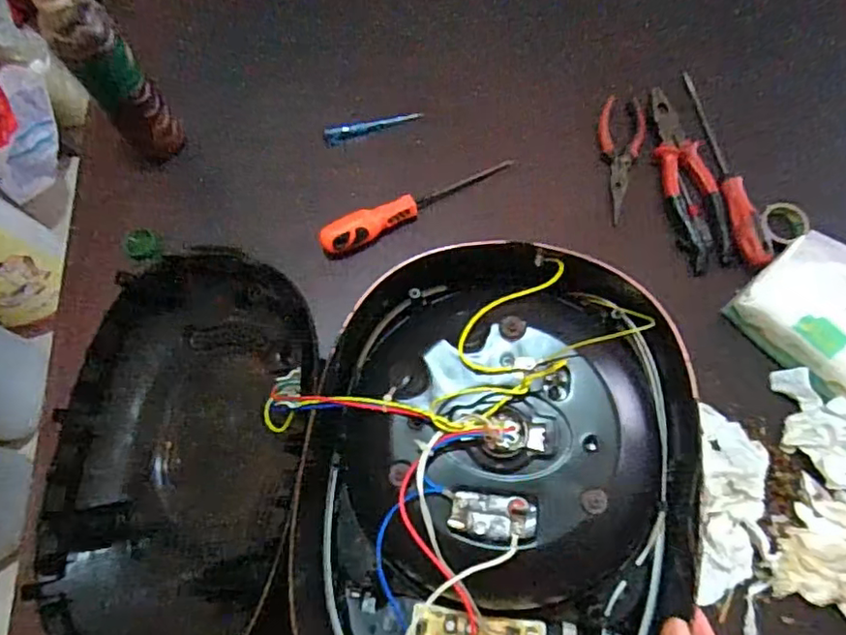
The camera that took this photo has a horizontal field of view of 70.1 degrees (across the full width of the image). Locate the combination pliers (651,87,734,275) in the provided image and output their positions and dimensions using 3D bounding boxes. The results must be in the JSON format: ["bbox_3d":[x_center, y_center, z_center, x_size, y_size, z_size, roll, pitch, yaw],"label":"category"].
[{"bbox_3d":[0.280,-0.152,0.639,0.052,0.022,0.208,-6,70,-1],"label":"combination pliers"}]

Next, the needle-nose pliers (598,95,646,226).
[{"bbox_3d":[0.216,-0.173,0.655,0.046,0.009,0.155,6,71,3],"label":"needle-nose pliers"}]

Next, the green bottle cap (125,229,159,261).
[{"bbox_3d":[-0.295,-0.076,0.636,0.030,0.015,0.028,0,70,1],"label":"green bottle cap"}]

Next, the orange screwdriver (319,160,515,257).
[{"bbox_3d":[-0.006,-0.127,0.644,0.225,0.038,0.032,-31,73,-9],"label":"orange screwdriver"}]

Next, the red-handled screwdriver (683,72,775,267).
[{"bbox_3d":[0.318,-0.166,0.645,0.025,0.031,0.253,-7,70,-1],"label":"red-handled screwdriver"}]

